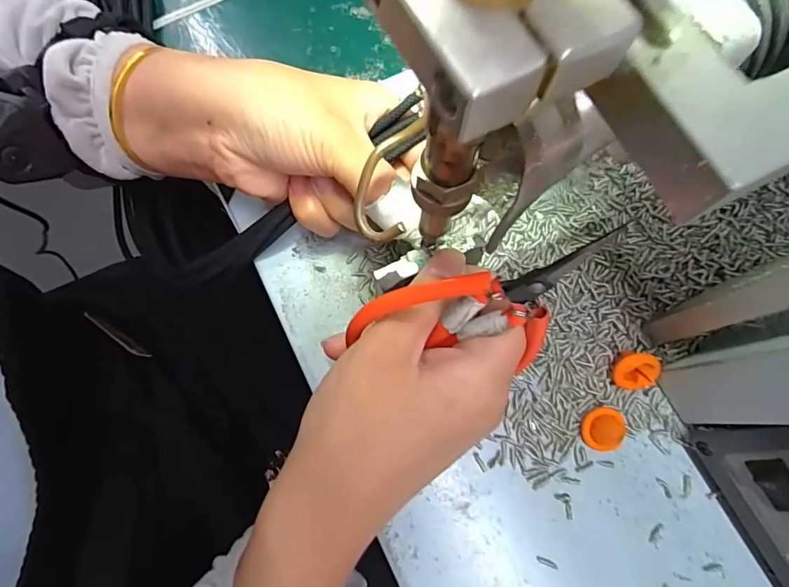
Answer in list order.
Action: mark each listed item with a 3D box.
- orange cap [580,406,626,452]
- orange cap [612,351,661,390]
[{"bbox_3d":[0.095,0.062,0.209,0.016,0.011,0.020,30,79,6],"label":"orange cap"},{"bbox_3d":[0.112,0.036,0.213,0.020,0.021,0.005,13,33,-3],"label":"orange cap"}]

